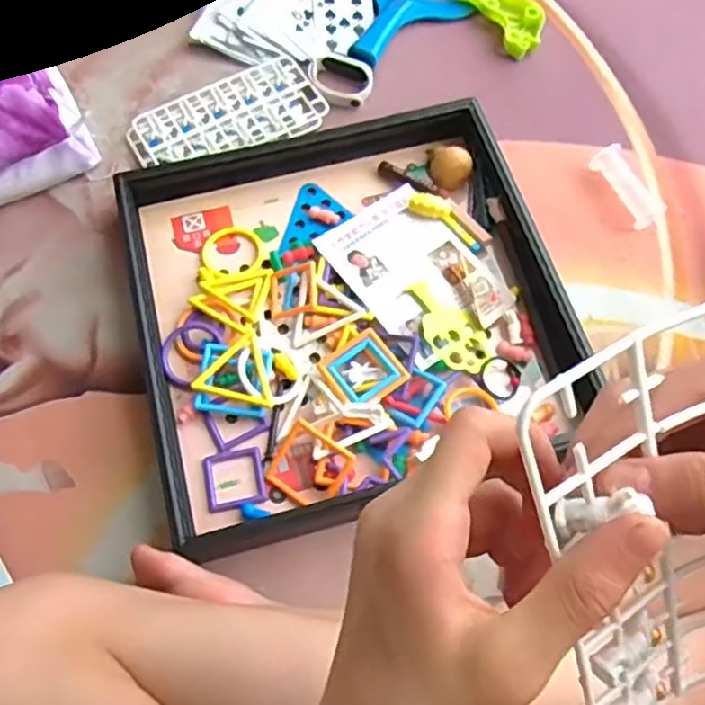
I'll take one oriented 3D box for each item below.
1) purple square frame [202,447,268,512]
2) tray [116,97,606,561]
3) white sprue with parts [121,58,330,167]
[{"bbox_3d":[-0.080,0.086,0.478,0.040,0.004,0.038,-13,66,-7],"label":"purple square frame"},{"bbox_3d":[-0.006,-0.043,0.524,0.298,0.037,0.311,-14,67,-7],"label":"tray"},{"bbox_3d":[-0.109,-0.203,0.611,0.162,0.012,0.080,-27,69,-12],"label":"white sprue with parts"}]

